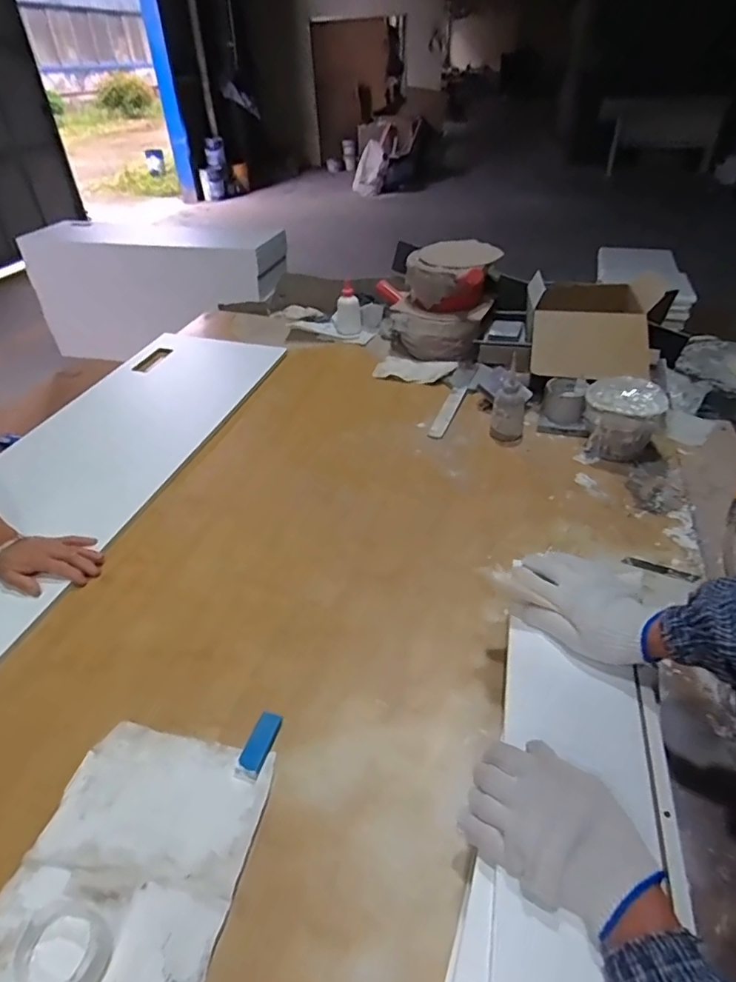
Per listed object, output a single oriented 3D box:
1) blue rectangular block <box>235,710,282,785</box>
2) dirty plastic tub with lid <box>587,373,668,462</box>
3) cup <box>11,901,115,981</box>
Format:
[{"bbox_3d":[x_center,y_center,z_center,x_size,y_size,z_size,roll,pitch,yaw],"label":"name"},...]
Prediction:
[{"bbox_3d":[-0.120,0.280,0.607,0.026,0.011,0.076,9,40,12],"label":"blue rectangular block"},{"bbox_3d":[0.460,-0.123,1.000,0.128,0.130,0.115,21,44,26],"label":"dirty plastic tub with lid"},{"bbox_3d":[-0.255,0.388,0.461,0.066,0.037,0.064,-1,39,0],"label":"cup"}]

